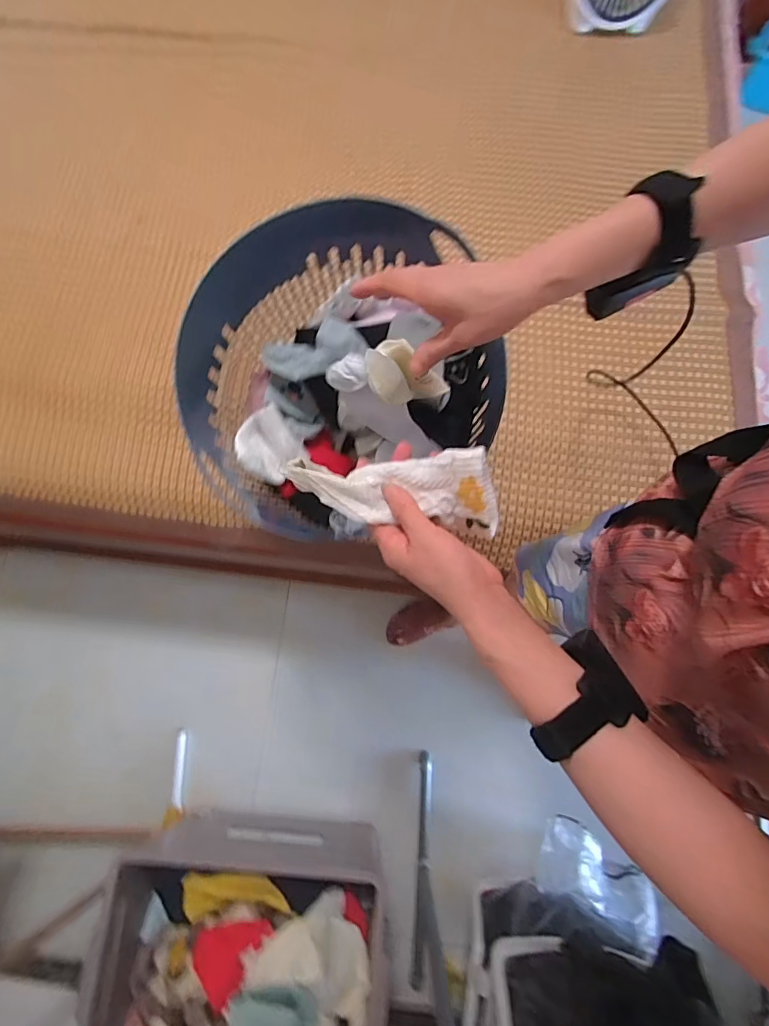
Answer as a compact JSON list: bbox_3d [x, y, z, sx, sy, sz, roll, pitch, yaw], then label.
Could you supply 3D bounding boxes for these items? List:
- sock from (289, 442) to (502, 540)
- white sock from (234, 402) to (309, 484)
[{"bbox_3d":[0.007,-0.021,0.359,0.158,0.040,0.054,4,76,0],"label":"sock"},{"bbox_3d":[-0.149,-0.085,0.612,0.080,0.038,0.086,0,76,2],"label":"white sock"}]

